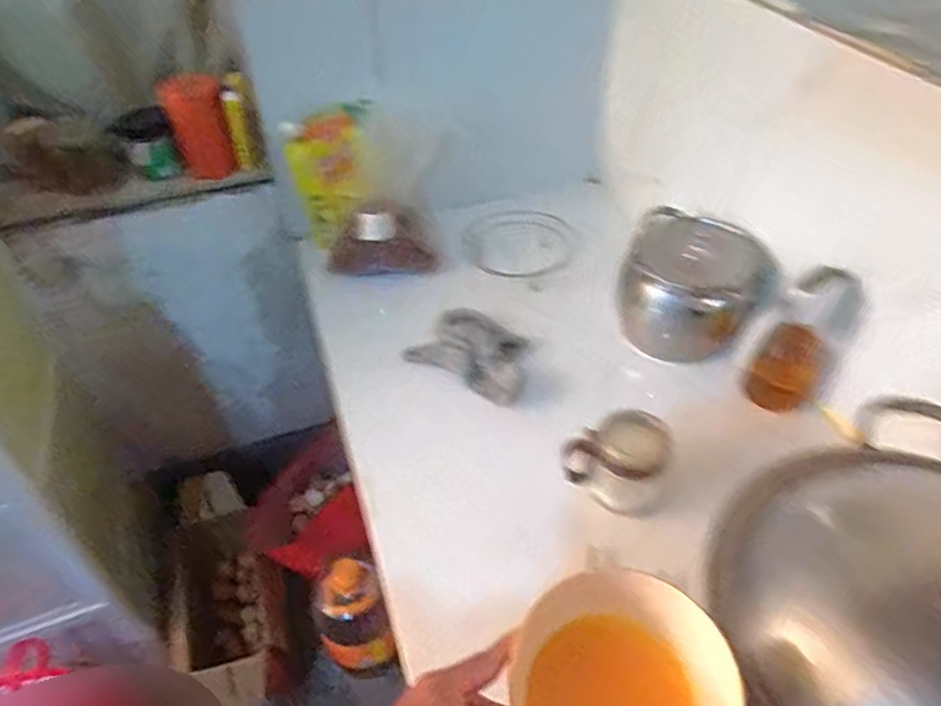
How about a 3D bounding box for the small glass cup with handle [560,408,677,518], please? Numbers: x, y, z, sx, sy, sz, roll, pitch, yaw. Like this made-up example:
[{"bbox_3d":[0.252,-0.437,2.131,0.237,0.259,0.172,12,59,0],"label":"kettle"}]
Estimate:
[{"bbox_3d":[0.166,0.126,0.737,0.108,0.106,0.077,15,47,22],"label":"small glass cup with handle"}]

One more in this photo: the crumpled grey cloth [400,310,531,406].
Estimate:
[{"bbox_3d":[0.004,0.000,0.916,0.164,0.059,0.121,15,47,22],"label":"crumpled grey cloth"}]

